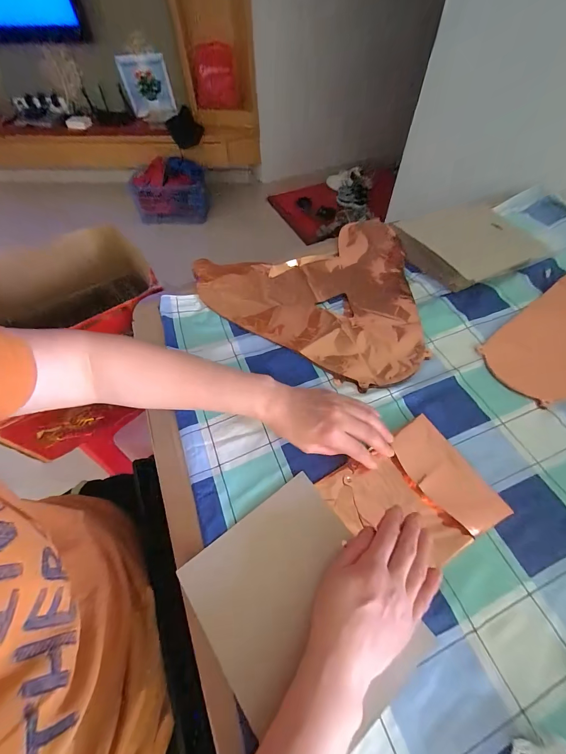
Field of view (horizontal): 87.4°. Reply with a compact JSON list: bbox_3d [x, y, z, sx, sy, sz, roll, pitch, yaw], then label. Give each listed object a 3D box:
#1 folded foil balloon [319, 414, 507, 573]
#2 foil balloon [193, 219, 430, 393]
[{"bbox_3d":[0.143,0.132,0.330,0.162,0.018,0.131,-27,61,-15],"label":"folded foil balloon"},{"bbox_3d":[0.082,-0.173,0.524,0.401,0.021,0.336,36,65,21],"label":"foil balloon"}]

